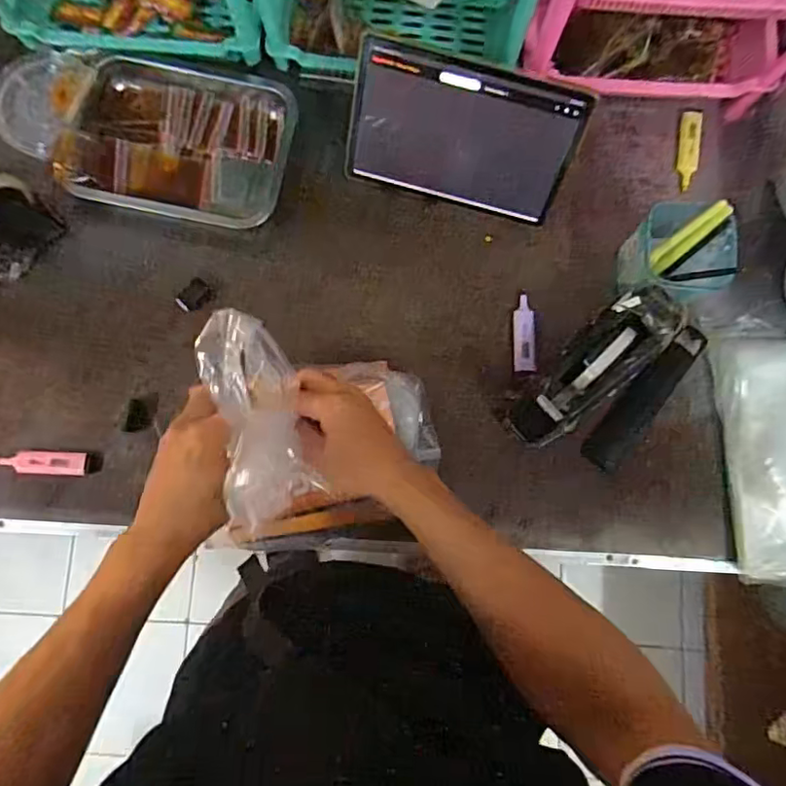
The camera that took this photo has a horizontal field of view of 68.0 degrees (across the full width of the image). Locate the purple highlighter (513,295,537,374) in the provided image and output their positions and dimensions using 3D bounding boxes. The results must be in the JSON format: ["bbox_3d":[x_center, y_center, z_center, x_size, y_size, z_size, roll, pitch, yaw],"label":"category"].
[{"bbox_3d":[0.158,-0.071,0.699,0.025,0.012,0.092,1,83,-1],"label":"purple highlighter"}]

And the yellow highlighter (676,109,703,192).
[{"bbox_3d":[0.376,-0.307,0.736,0.027,0.014,0.098,1,99,-1],"label":"yellow highlighter"}]

